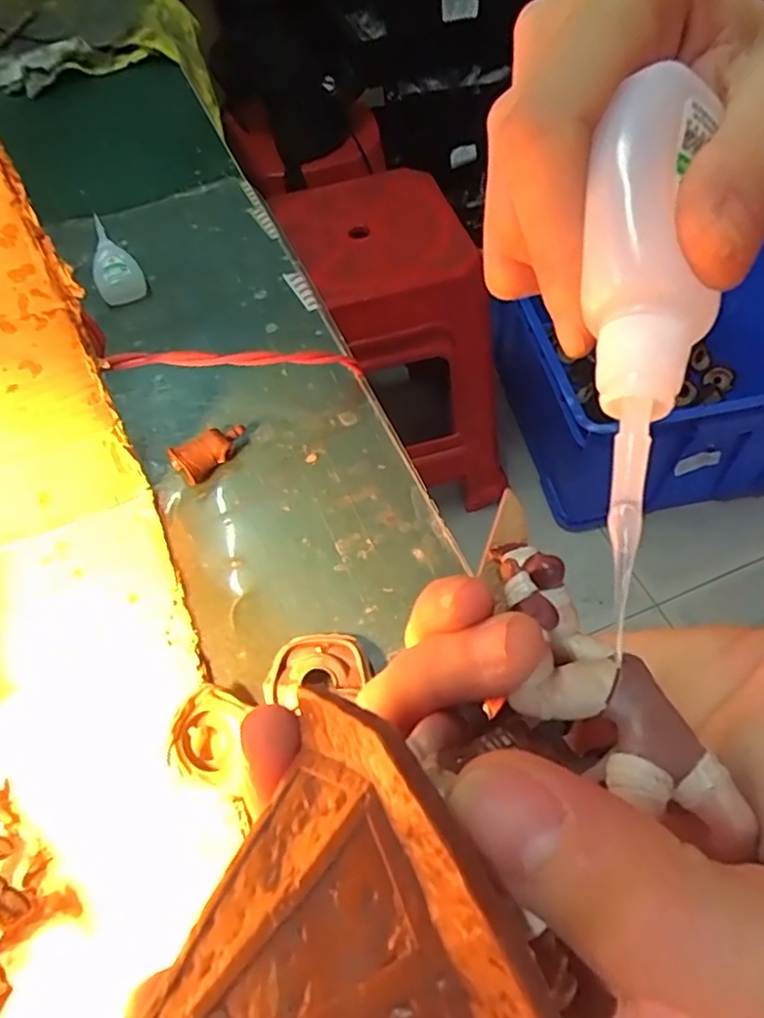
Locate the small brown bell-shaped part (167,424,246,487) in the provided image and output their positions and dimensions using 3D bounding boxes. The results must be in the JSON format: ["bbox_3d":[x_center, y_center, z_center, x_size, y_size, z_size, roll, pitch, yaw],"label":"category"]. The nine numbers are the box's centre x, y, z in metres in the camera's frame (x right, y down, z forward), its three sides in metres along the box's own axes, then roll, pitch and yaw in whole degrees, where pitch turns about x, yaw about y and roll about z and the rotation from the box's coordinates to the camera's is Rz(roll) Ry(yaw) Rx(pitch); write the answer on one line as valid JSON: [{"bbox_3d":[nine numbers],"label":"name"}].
[{"bbox_3d":[-0.107,-0.037,0.404,0.048,0.019,0.022,-33,59,-16],"label":"small brown bell-shaped part"}]

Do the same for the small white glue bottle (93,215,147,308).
[{"bbox_3d":[-0.224,-0.209,0.528,0.036,0.019,0.104,-24,57,-11],"label":"small white glue bottle"}]

